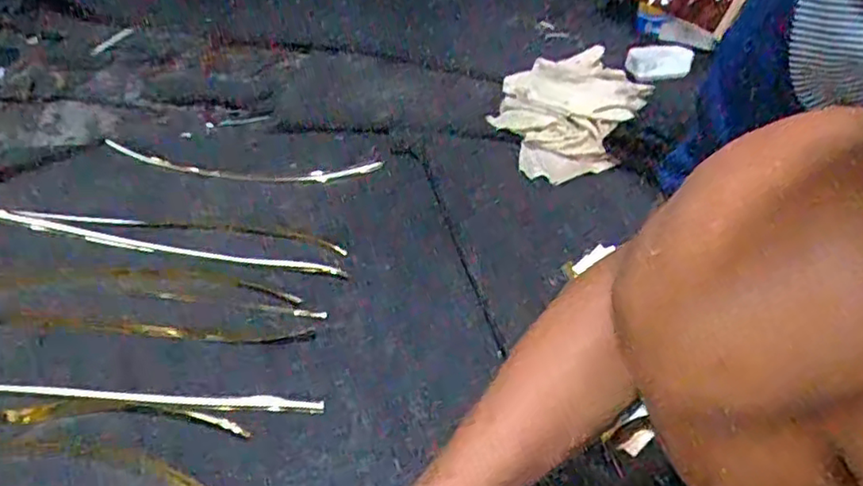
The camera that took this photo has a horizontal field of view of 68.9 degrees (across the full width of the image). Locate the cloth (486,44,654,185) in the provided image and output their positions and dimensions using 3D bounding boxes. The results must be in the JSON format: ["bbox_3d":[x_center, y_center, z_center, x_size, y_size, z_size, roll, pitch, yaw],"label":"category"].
[{"bbox_3d":[0.231,-0.227,1.053,0.287,0.044,0.233,-33,68,-18],"label":"cloth"}]

